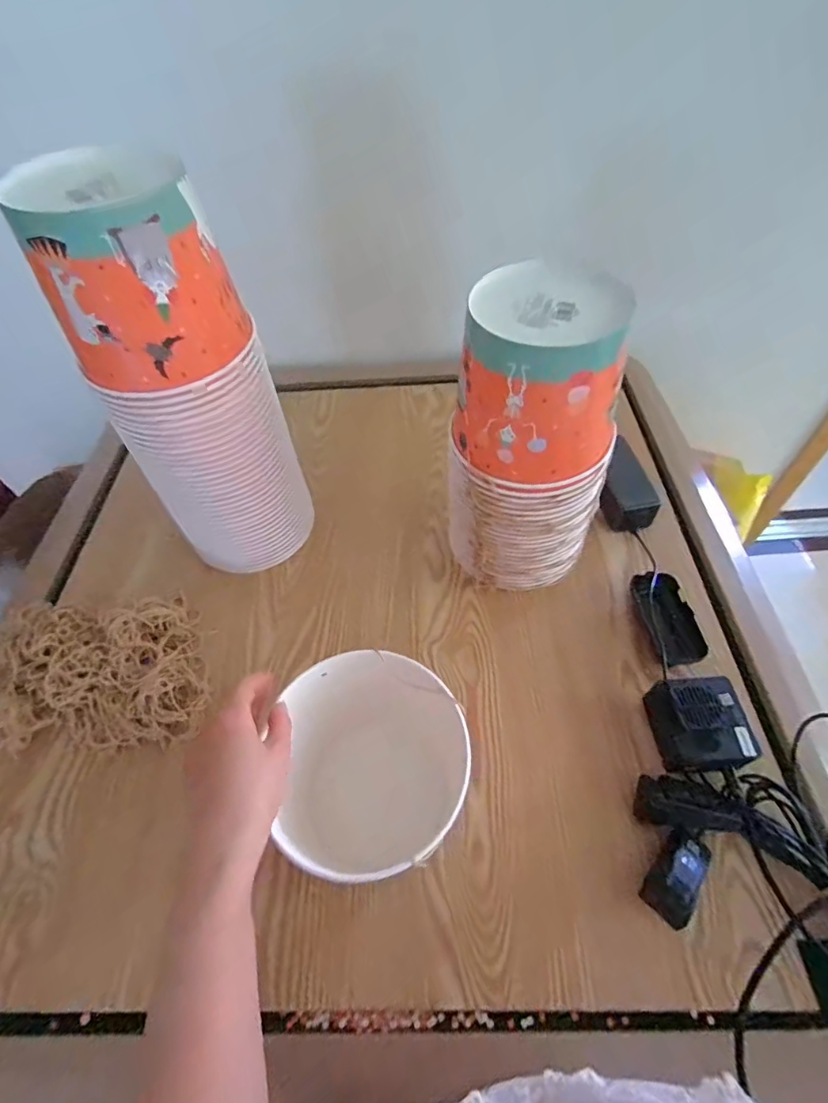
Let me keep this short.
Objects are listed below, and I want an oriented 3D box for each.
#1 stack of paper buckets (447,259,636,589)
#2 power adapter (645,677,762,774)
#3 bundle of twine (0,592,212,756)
[{"bbox_3d":[0.112,-0.093,0.509,0.160,0.318,0.132,20,57,17],"label":"stack of paper buckets"},{"bbox_3d":[0.273,0.167,0.481,0.073,0.054,0.080,-6,57,1],"label":"power adapter"},{"bbox_3d":[-0.361,0.129,0.553,0.246,0.050,0.185,-11,57,-3],"label":"bundle of twine"}]

